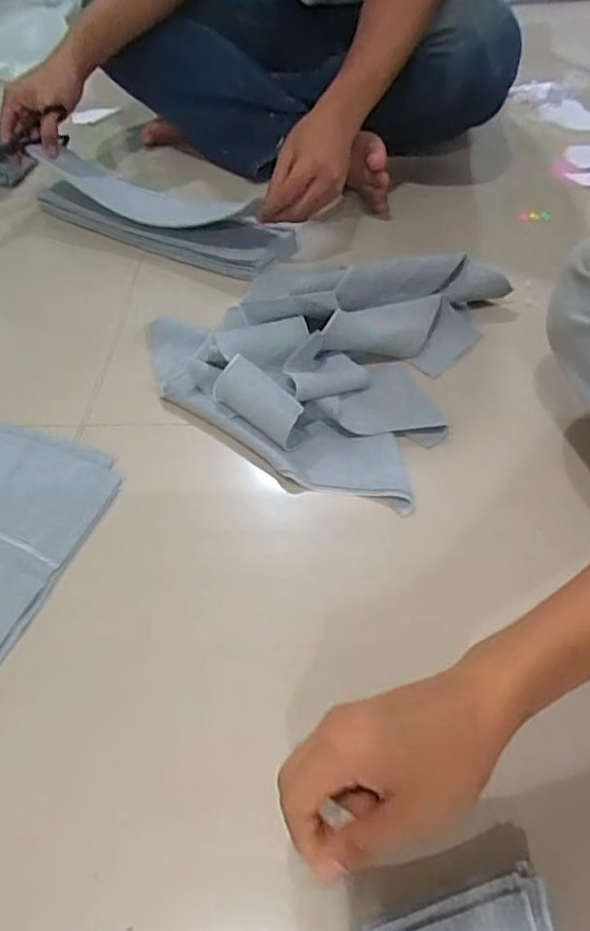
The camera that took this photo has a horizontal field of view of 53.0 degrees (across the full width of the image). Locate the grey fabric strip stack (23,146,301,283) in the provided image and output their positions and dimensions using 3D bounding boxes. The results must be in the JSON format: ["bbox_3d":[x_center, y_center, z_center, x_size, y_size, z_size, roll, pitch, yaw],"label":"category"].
[{"bbox_3d":[-0.195,-0.356,0.810,0.400,0.073,0.101,25,55,23],"label":"grey fabric strip stack"}]

